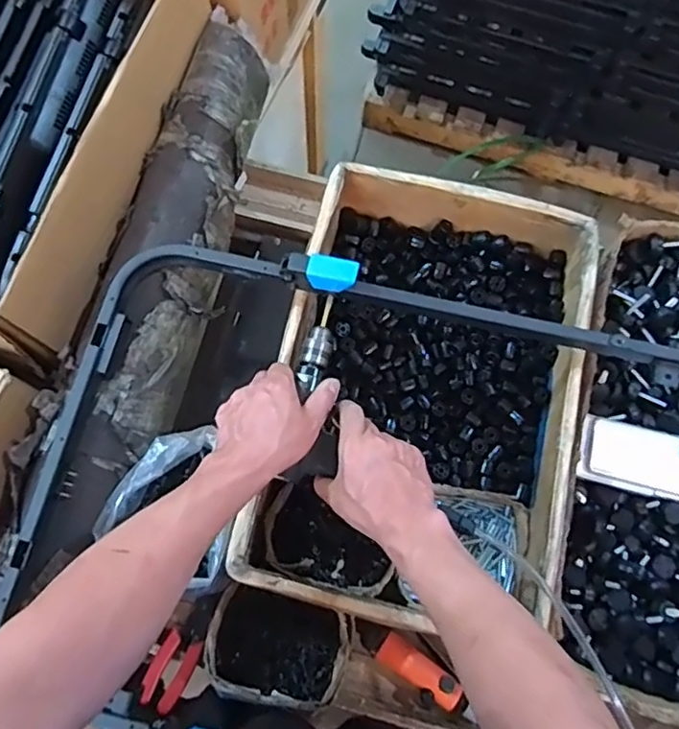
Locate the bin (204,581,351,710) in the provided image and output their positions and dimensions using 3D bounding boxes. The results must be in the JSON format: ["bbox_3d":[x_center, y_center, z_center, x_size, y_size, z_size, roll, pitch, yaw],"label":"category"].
[{"bbox_3d":[-0.076,0.349,0.757,0.173,0.071,0.113,15,75,4],"label":"bin"}]

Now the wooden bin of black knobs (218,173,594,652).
[{"bbox_3d":[0.112,0.045,0.777,0.368,0.154,0.531,12,74,3],"label":"wooden bin of black knobs"}]

